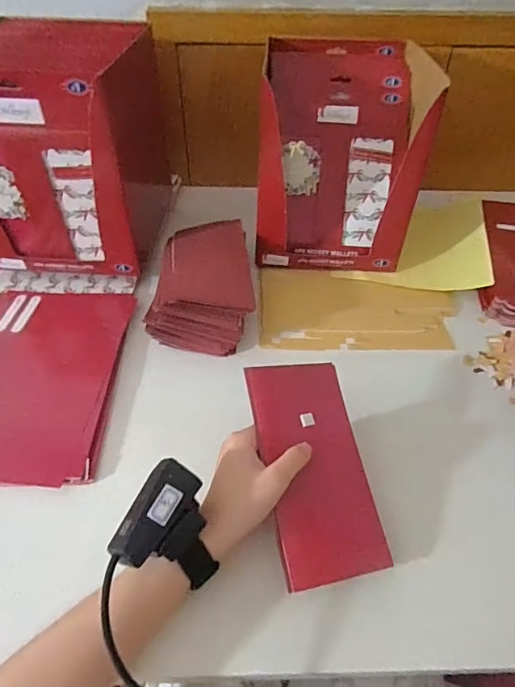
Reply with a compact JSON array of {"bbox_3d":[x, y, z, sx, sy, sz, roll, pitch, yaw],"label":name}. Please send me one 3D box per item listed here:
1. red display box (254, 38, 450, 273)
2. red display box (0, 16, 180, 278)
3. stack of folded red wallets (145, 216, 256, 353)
[{"bbox_3d":[0.112,-0.268,0.646,0.206,0.227,0.247,3,45,2],"label":"red display box"},{"bbox_3d":[-0.245,-0.247,0.577,0.211,0.235,0.209,7,45,6],"label":"red display box"},{"bbox_3d":[-0.062,-0.080,0.569,0.114,0.080,0.193,3,45,3],"label":"stack of folded red wallets"}]

